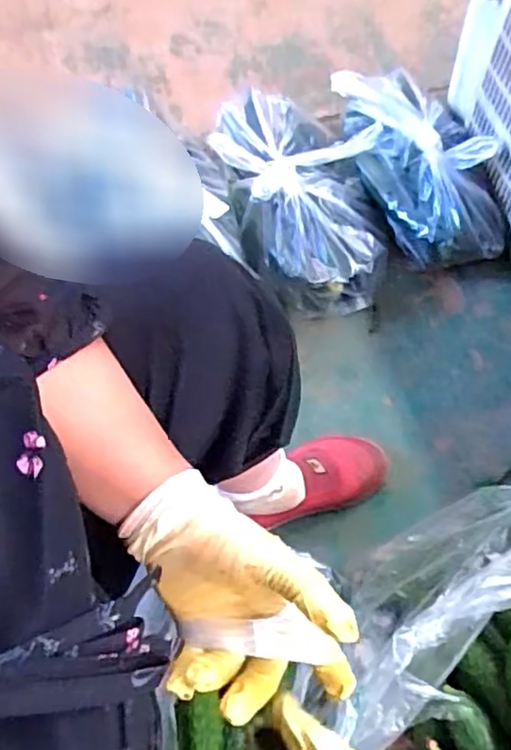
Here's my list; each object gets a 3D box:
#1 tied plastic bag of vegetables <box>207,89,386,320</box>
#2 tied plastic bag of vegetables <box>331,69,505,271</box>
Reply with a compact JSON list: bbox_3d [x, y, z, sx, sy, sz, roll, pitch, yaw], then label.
[{"bbox_3d":[0.068,-0.266,0.943,0.218,0.120,0.350,-16,68,-5],"label":"tied plastic bag of vegetables"},{"bbox_3d":[0.243,-0.309,0.945,0.170,0.139,0.320,-20,68,-7],"label":"tied plastic bag of vegetables"}]

